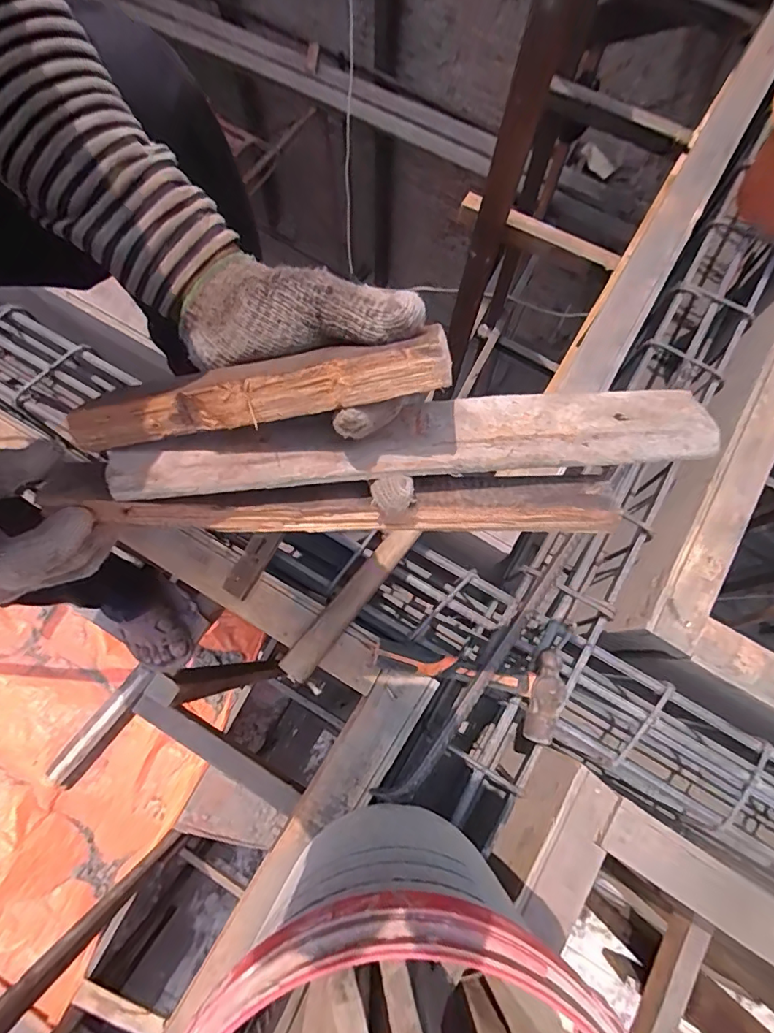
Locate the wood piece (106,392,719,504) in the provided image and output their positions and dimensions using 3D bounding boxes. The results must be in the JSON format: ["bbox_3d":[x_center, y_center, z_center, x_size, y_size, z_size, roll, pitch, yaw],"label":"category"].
[{"bbox_3d":[0.021,-0.040,0.299,0.333,0.034,0.049,-6,74,-6],"label":"wood piece"}]

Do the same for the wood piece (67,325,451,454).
[{"bbox_3d":[-0.068,-0.059,0.247,0.194,0.024,0.021,-7,73,12],"label":"wood piece"}]

